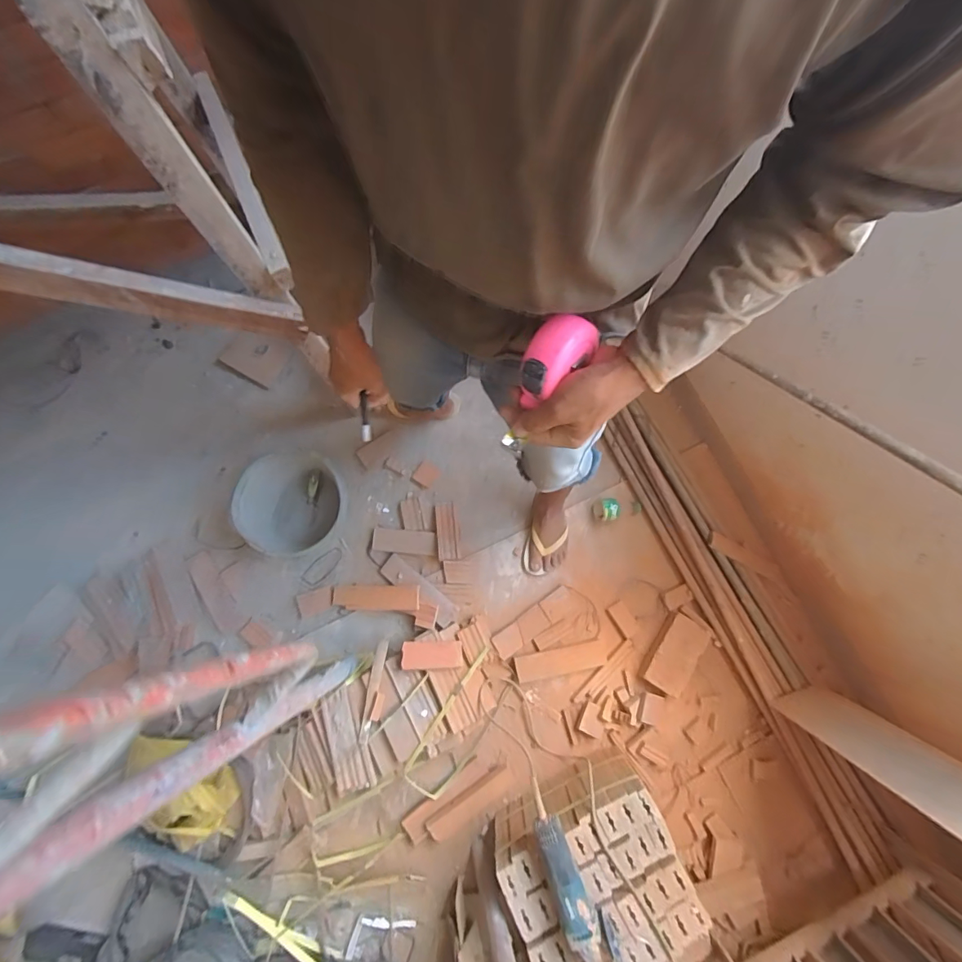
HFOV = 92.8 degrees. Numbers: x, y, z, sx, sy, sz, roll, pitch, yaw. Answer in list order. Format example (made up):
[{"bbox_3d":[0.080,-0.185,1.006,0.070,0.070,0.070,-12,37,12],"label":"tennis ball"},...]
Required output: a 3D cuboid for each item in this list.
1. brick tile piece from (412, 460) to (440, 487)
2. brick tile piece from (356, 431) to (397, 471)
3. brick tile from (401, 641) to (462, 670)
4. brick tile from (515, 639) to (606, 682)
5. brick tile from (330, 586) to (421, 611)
[{"bbox_3d":[-0.155,-0.020,1.295,0.061,0.008,0.065,35,78,7],"label":"brick tile piece"},{"bbox_3d":[-0.294,-0.088,1.302,0.115,0.013,0.064,-35,80,-9],"label":"brick tile piece"},{"bbox_3d":[-0.121,0.426,1.123,0.149,0.026,0.062,8,75,-26],"label":"brick tile"},{"bbox_3d":[0.208,0.471,1.200,0.232,0.026,0.068,-11,79,-3],"label":"brick tile"},{"bbox_3d":[-0.275,0.304,1.202,0.233,0.021,0.063,-1,69,5],"label":"brick tile"}]

